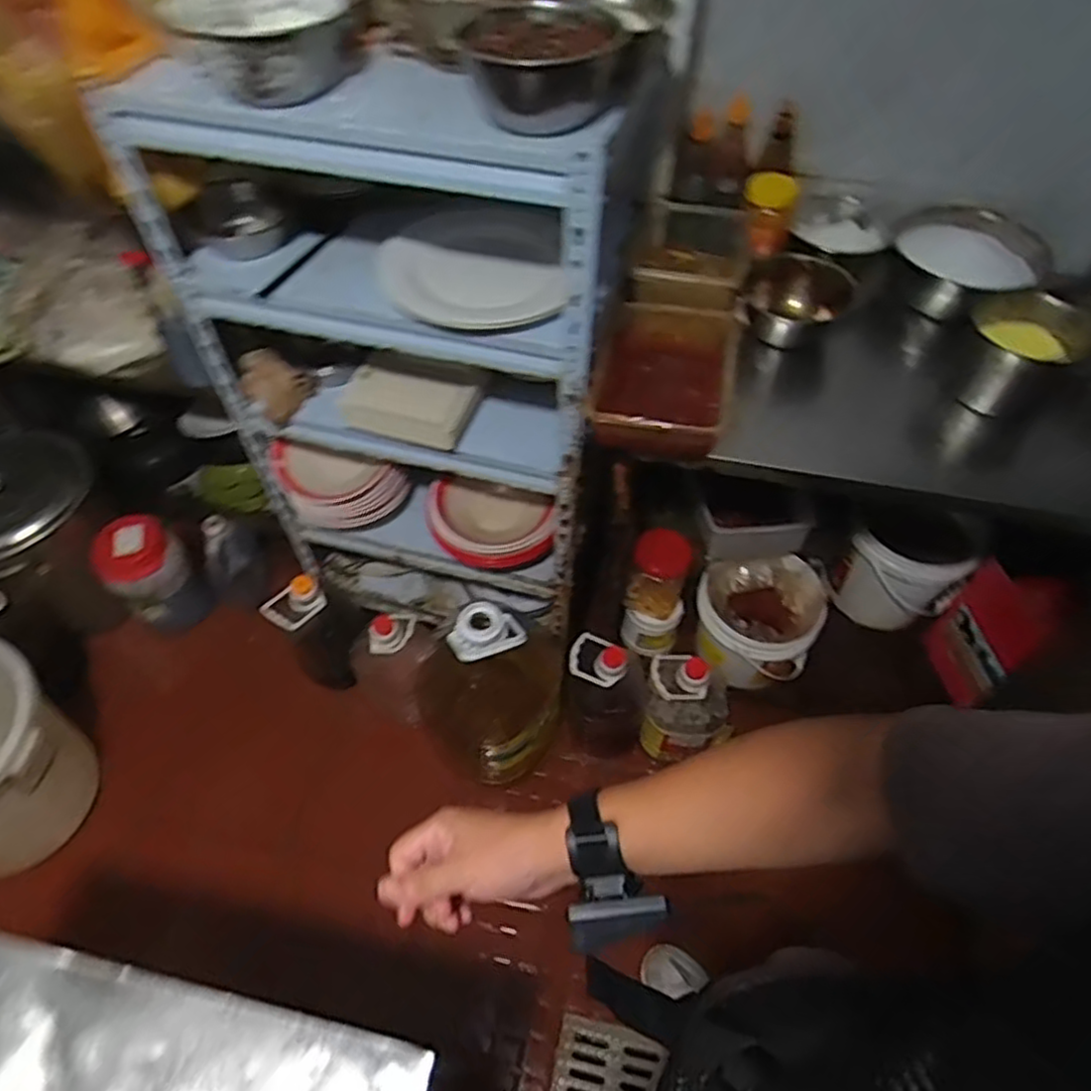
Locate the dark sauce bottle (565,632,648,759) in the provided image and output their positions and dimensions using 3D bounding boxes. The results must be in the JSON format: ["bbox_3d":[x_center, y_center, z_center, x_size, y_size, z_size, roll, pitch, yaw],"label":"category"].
[{"bbox_3d":[0.119,0.308,1.408,0.153,0.304,0.131,0,54,0],"label":"dark sauce bottle"}]

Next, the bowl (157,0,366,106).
[{"bbox_3d":[-0.292,-0.527,0.729,0.170,0.079,0.161,0,54,0],"label":"bowl"}]

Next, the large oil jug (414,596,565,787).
[{"bbox_3d":[-0.070,0.267,1.338,0.215,0.504,0.277,38,62,24],"label":"large oil jug"}]

